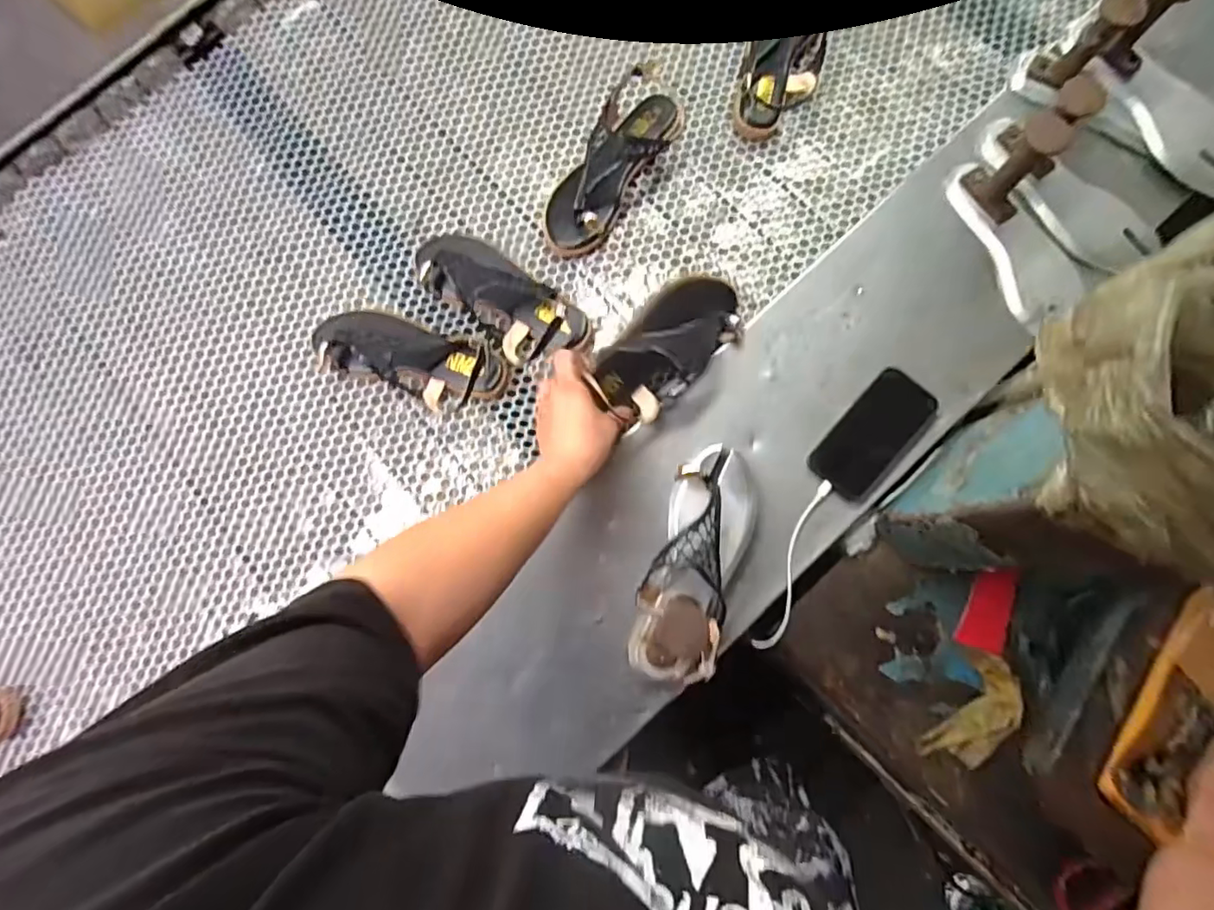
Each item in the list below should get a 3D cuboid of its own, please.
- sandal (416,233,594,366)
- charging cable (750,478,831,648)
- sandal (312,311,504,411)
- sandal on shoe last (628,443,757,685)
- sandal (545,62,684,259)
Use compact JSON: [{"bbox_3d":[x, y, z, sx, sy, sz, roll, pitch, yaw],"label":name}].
[{"bbox_3d":[-0.135,-0.196,0.668,0.247,0.083,0.094,41,86,7],"label":"sandal"},{"bbox_3d":[0.202,0.119,0.614,0.023,0.008,0.194,19,83,5],"label":"charging cable"},{"bbox_3d":[-0.237,-0.114,0.664,0.226,0.076,0.084,14,83,5],"label":"sandal"},{"bbox_3d":[0.093,0.110,0.586,0.087,0.082,0.241,17,85,5],"label":"sandal on shoe last"},{"bbox_3d":[0.012,-0.375,0.695,0.089,0.069,0.271,30,84,7],"label":"sandal"}]

